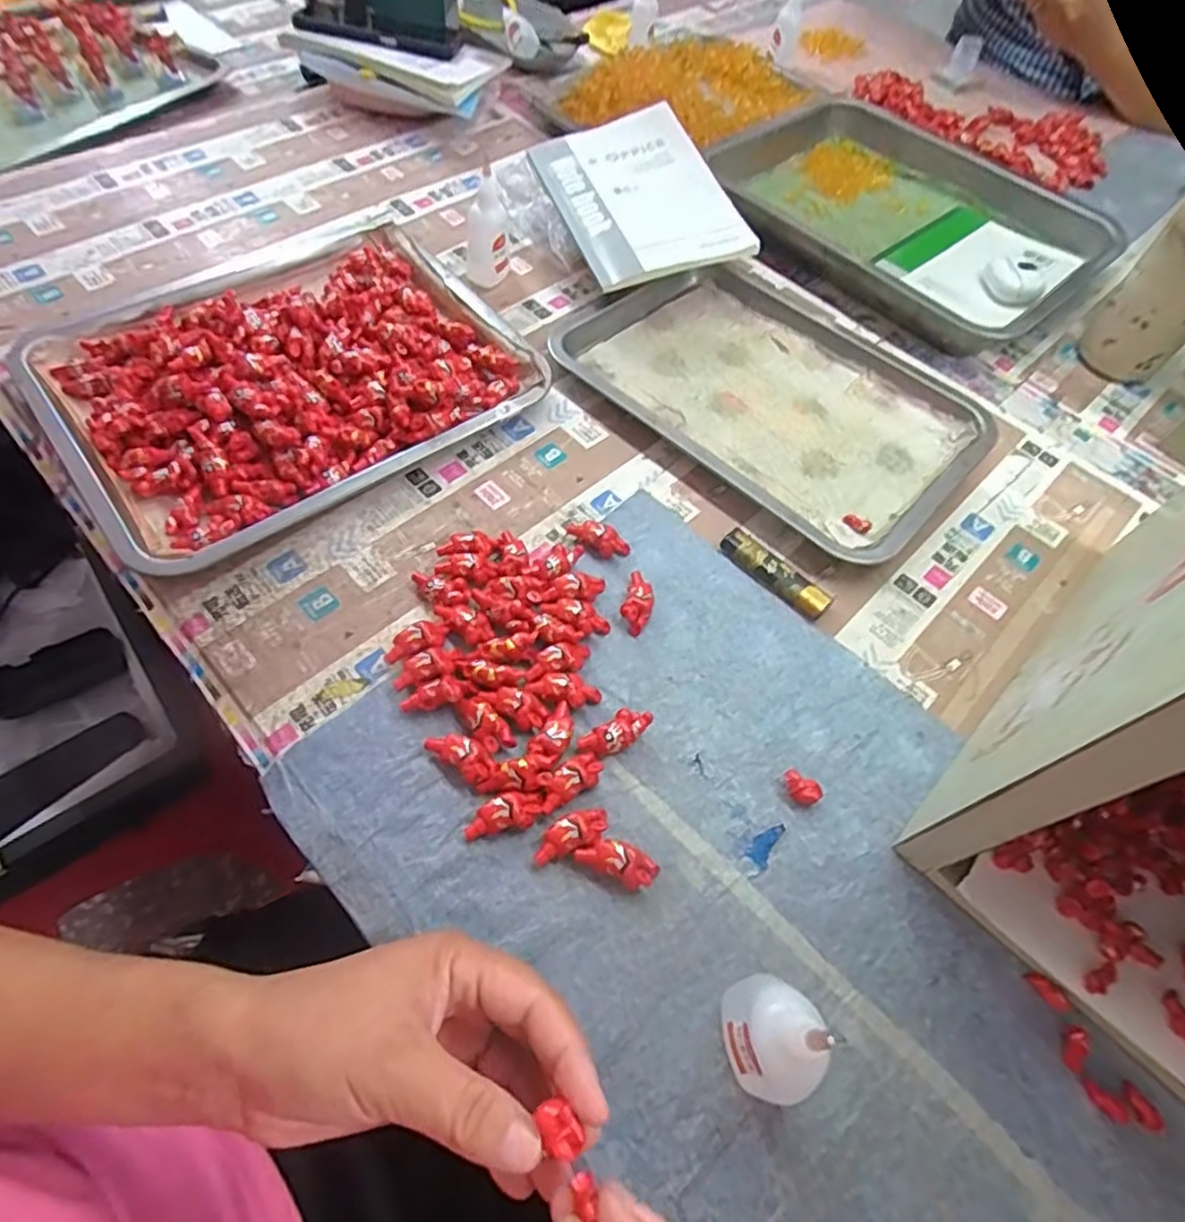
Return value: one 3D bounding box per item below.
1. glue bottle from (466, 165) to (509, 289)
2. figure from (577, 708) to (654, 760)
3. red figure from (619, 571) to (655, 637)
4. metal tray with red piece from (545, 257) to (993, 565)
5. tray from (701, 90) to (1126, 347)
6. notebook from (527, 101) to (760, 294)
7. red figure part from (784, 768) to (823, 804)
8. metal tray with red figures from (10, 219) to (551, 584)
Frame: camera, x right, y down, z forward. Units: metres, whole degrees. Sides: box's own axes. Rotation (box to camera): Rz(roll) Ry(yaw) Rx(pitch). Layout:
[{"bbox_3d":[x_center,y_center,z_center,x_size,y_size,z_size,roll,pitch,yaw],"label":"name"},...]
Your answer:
[{"bbox_3d":[-0.090,-0.315,0.562,0.027,0.085,0.039,20,60,8],"label":"glue bottle"},{"bbox_3d":[0.013,0.069,0.373,0.042,0.013,0.018,-28,65,-19],"label":"figure"},{"bbox_3d":[0.029,-0.005,0.421,0.019,0.014,0.042,15,59,5],"label":"red figure"},{"bbox_3d":[0.153,-0.183,0.537,0.304,0.025,0.236,41,65,19],"label":"metal tray with red piece"},{"bbox_3d":[0.310,-0.400,0.661,0.253,0.031,0.358,-38,68,-23],"label":"tray"},{"bbox_3d":[0.040,-0.360,0.579,0.134,0.014,0.196,-21,68,-5],"label":"notebook"},{"bbox_3d":[0.114,0.097,0.364,0.021,0.014,0.013,38,64,18],"label":"red figure part"},{"bbox_3d":[-0.226,-0.182,0.496,0.315,0.053,0.270,-34,67,-22],"label":"metal tray with red figures"}]

